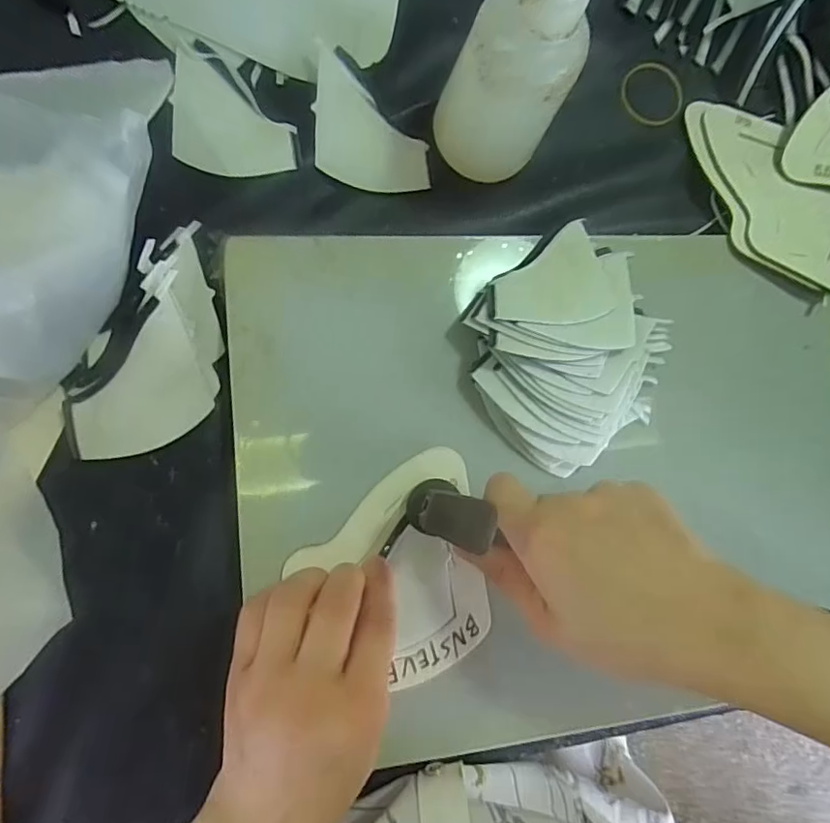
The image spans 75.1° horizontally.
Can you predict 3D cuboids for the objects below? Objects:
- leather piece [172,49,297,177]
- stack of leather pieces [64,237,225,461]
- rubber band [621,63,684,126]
[{"bbox_3d":[-0.106,-0.172,0.313,0.066,0.004,0.071,-3,86,-9],"label":"leather piece"},{"bbox_3d":[-0.133,-0.024,0.290,0.055,0.016,0.117,34,81,-5],"label":"stack of leather pieces"},{"bbox_3d":[0.163,-0.218,0.371,0.044,0.004,0.044,1,85,-9],"label":"rubber band"}]

